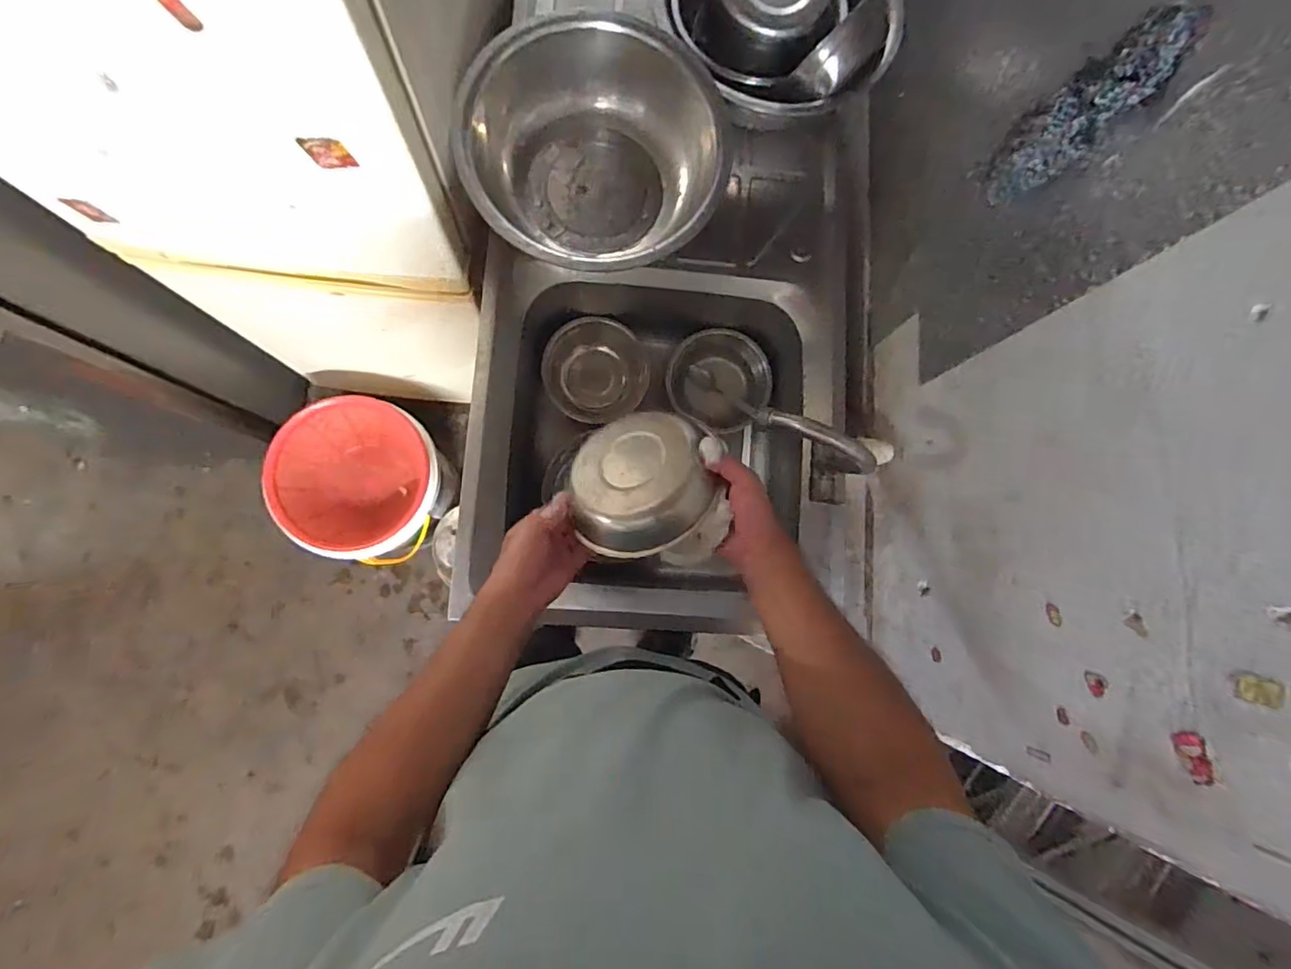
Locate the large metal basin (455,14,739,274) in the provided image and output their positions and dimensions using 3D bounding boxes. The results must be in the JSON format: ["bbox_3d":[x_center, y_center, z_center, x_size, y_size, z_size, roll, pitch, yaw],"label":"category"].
[{"bbox_3d":[-0.064,-0.408,0.719,0.312,0.131,0.303,1,82,-5],"label":"large metal basin"}]

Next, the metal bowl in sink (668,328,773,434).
[{"bbox_3d":[0.122,-0.174,0.917,0.169,0.066,0.144,27,80,-1],"label":"metal bowl in sink"}]

